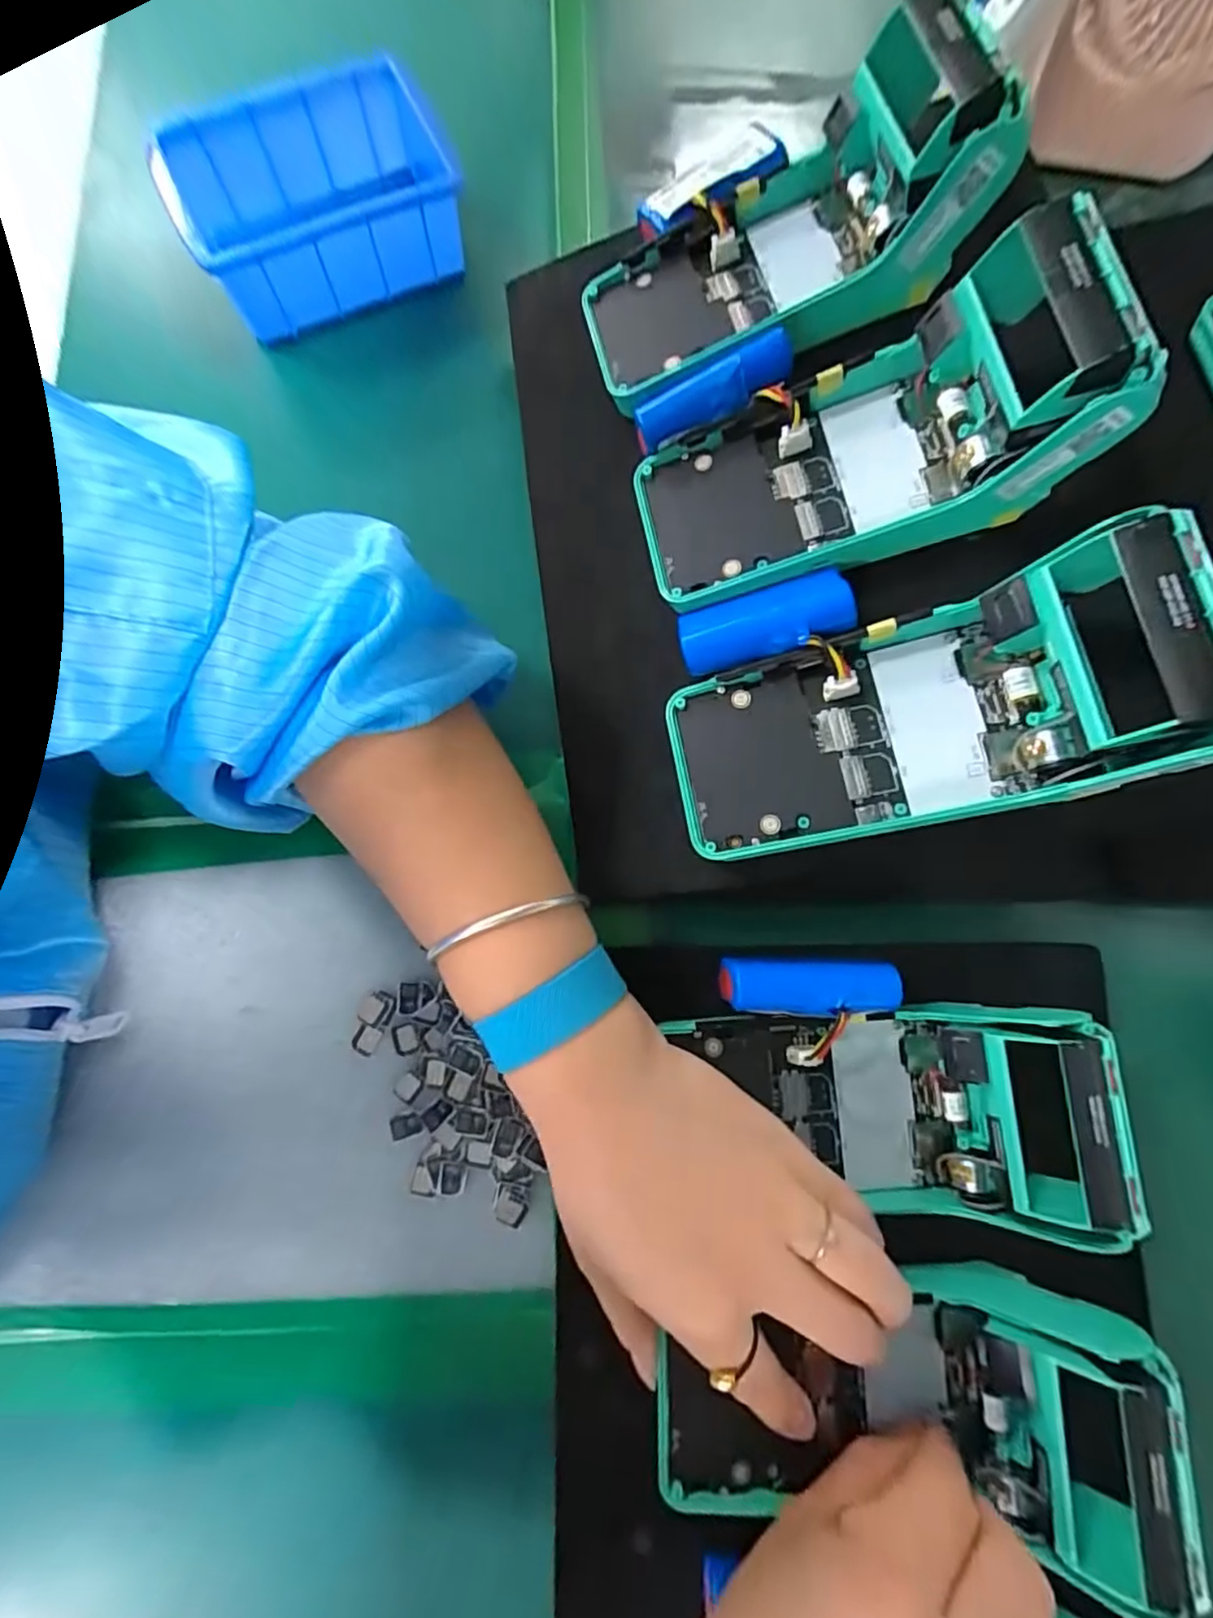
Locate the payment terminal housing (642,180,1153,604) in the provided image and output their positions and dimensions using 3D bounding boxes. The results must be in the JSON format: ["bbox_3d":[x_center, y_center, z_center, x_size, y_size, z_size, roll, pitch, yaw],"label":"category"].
[{"bbox_3d":[0.101,-0.141,0.254,0.170,0.068,0.087,-12,78,30],"label":"payment terminal housing"}]

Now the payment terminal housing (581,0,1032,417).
[{"bbox_3d":[0.073,-0.234,0.265,0.163,0.059,0.085,-11,79,27],"label":"payment terminal housing"}]

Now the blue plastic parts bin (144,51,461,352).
[{"bbox_3d":[-0.158,-0.324,0.338,0.153,0.057,0.098,-25,81,-5],"label":"blue plastic parts bin"}]

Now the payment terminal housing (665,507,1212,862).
[{"bbox_3d":[0.111,-0.031,0.232,0.173,0.057,0.080,-14,78,35],"label":"payment terminal housing"}]

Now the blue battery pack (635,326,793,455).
[{"bbox_3d":[0.044,-0.173,0.262,0.067,0.018,0.021,-21,80,16],"label":"blue battery pack"}]

